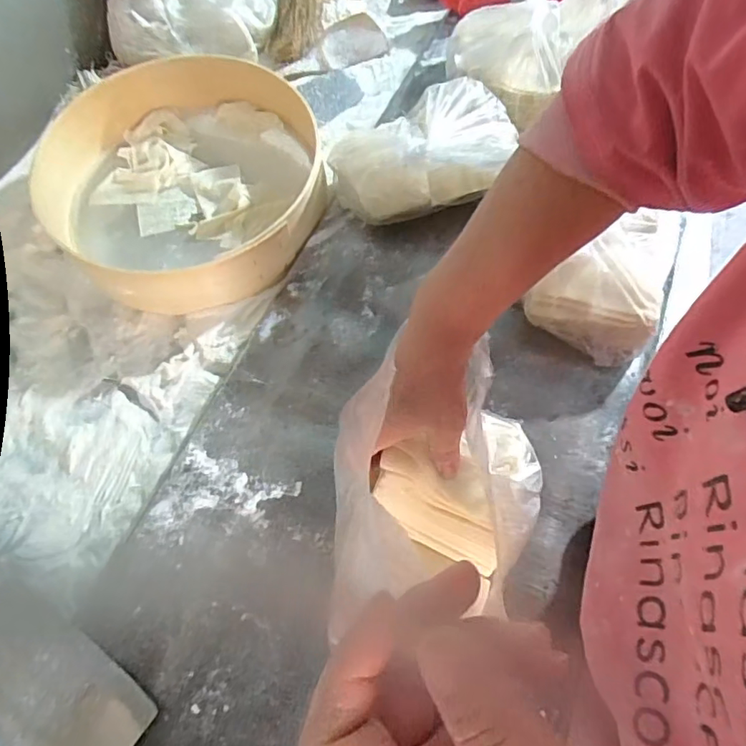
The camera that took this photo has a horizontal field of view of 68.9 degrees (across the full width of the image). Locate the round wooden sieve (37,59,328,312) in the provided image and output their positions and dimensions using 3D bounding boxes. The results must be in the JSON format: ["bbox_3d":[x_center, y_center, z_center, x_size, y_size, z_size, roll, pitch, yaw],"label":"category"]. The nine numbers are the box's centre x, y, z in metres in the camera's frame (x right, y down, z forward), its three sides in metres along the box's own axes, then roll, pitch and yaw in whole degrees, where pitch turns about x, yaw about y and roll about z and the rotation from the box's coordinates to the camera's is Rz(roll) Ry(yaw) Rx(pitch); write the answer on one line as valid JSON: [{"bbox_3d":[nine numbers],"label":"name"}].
[{"bbox_3d":[-0.202,-0.201,0.574,0.275,0.093,0.264,-2,63,3],"label":"round wooden sieve"}]

